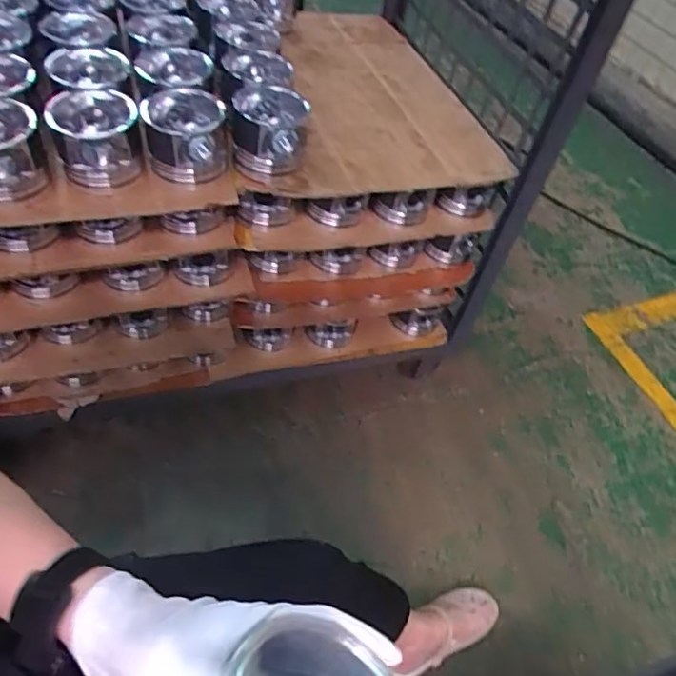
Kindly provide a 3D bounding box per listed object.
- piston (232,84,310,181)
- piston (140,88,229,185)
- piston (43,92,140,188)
[{"bbox_3d":[-0.104,-0.314,0.838,0.113,0.093,0.113,0,51,-7],"label":"piston"},{"bbox_3d":[-0.220,-0.290,0.795,0.112,0.095,0.105,-8,52,-14],"label":"piston"},{"bbox_3d":[-0.338,-0.277,0.769,0.113,0.091,0.101,-12,53,-16],"label":"piston"}]

